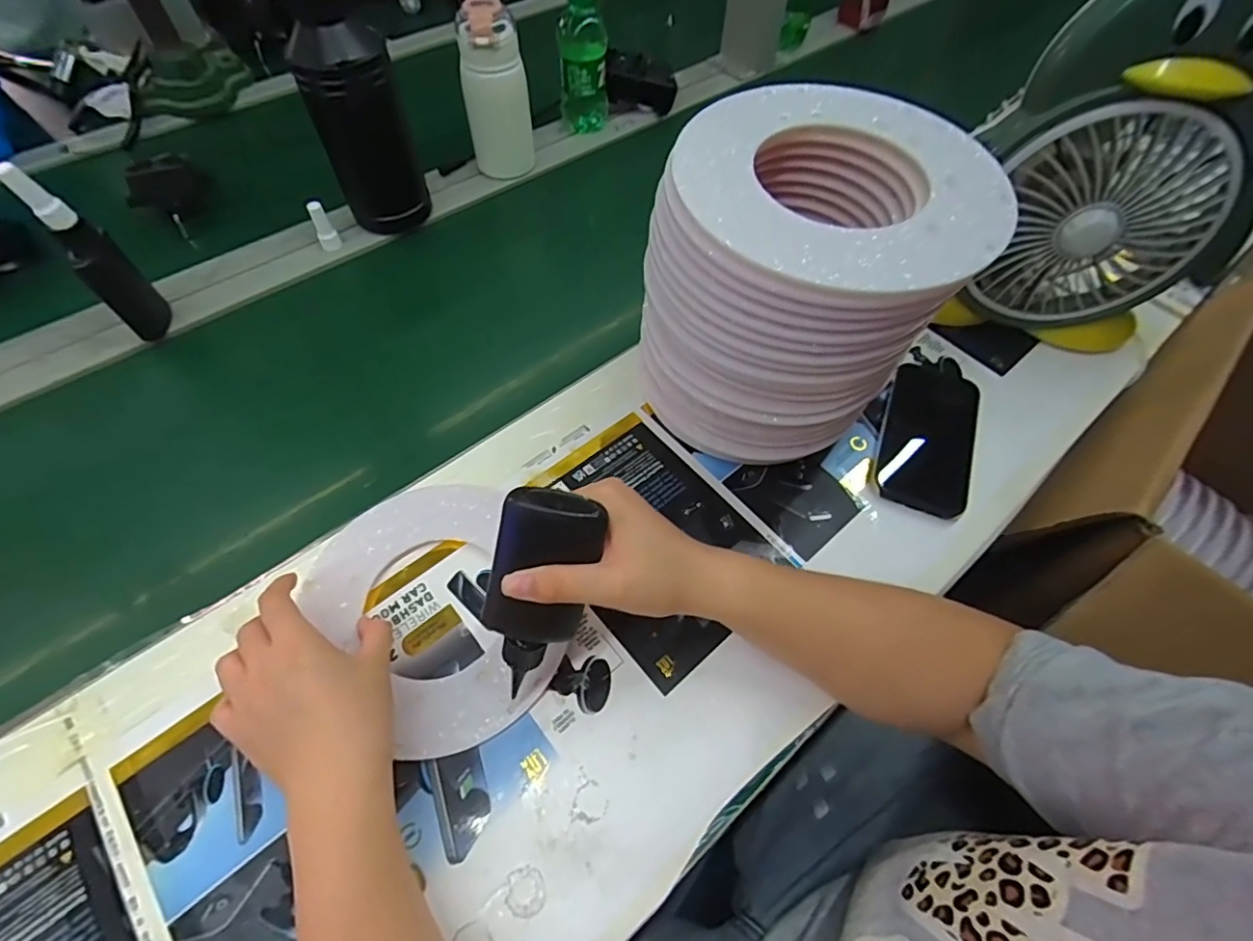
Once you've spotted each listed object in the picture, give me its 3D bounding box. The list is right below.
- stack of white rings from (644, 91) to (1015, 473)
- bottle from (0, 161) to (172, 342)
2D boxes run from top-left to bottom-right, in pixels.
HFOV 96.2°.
[{"bbox_3d":[0.121,-0.121,0.426,0.188,0.225,0.200,34,63,17],"label":"stack of white rings"},{"bbox_3d":[-0.461,-0.181,0.499,0.038,0.170,0.049,-38,67,-22],"label":"bottle"}]

